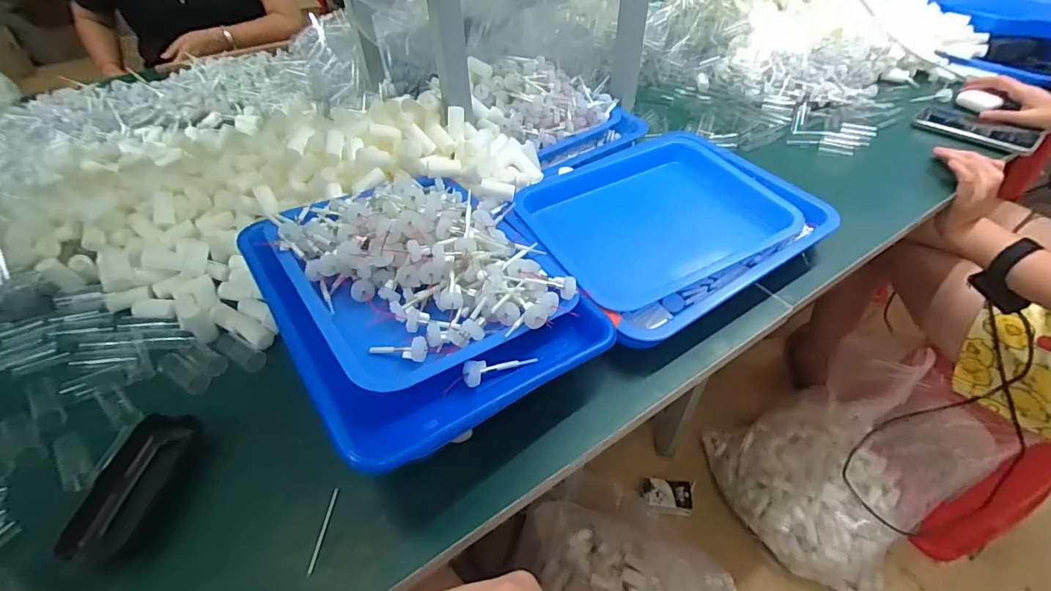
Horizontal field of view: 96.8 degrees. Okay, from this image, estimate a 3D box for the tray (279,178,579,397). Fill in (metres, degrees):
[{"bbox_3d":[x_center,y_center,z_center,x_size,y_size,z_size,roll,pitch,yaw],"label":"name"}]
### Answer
[{"bbox_3d":[-0.102,-0.043,0.455,0.229,0.061,0.263,-25,50,-21],"label":"tray"}]

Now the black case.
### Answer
[{"bbox_3d":[-0.308,0.150,0.370,0.050,0.024,0.108,5,46,6],"label":"black case"}]

